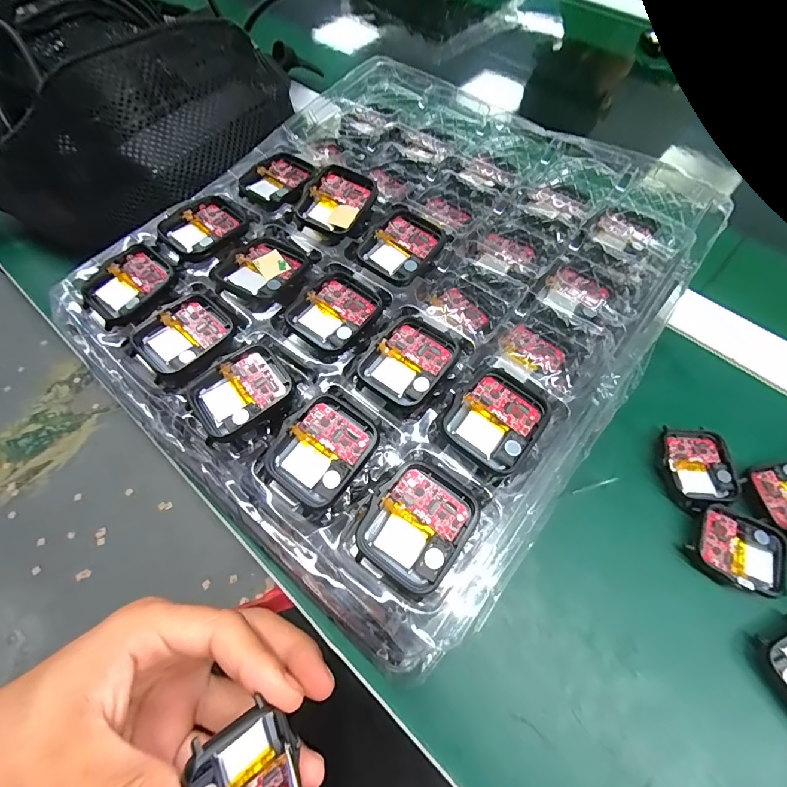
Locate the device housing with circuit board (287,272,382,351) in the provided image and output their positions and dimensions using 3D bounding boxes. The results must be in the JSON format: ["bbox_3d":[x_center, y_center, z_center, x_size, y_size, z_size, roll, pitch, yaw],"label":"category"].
[{"bbox_3d":[-0.029,-0.043,0.203,0.037,0.005,0.045,36,68,17],"label":"device housing with circuit board"}]

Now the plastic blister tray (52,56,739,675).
[{"bbox_3d":[0.003,-0.071,0.220,0.256,0.022,0.297,36,68,17],"label":"plastic blister tray"}]

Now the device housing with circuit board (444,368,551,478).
[{"bbox_3d":[0.046,0.010,0.175,0.038,0.007,0.045,40,70,20],"label":"device housing with circuit board"}]

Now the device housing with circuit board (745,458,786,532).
[{"bbox_3d":[0.226,0.055,0.223,0.043,0.007,0.034,-15,64,-7],"label":"device housing with circuit board"}]

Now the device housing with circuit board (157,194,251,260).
[{"bbox_3d":[-0.107,-0.095,0.227,0.044,0.006,0.038,-41,70,-18],"label":"device housing with circuit board"}]

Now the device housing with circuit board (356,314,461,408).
[{"bbox_3d":[0.008,-0.017,0.188,0.036,0.004,0.046,39,69,18],"label":"device housing with circuit board"}]

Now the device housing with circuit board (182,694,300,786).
[{"bbox_3d":[-0.053,0.141,0.144,0.035,0.006,0.046,-13,92,-42],"label":"device housing with circuit board"}]

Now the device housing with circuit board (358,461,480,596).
[{"bbox_3d":[0.010,0.052,0.157,0.037,0.010,0.043,33,68,18],"label":"device housing with circuit board"}]

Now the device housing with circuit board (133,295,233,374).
[{"bbox_3d":[-0.105,-0.030,0.200,0.035,0.009,0.043,40,70,18],"label":"device housing with circuit board"}]

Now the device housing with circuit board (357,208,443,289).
[{"bbox_3d":[0.004,-0.082,0.220,0.036,0.007,0.045,37,69,17],"label":"device housing with circuit board"}]

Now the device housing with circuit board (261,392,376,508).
[{"bbox_3d":[-0.031,0.024,0.171,0.036,0.011,0.044,36,69,19],"label":"device housing with circuit board"}]

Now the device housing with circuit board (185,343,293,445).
[{"bbox_3d":[-0.071,-0.001,0.182,0.044,0.004,0.036,-33,67,-15],"label":"device housing with circuit board"}]

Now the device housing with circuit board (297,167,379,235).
[{"bbox_3d":[-0.033,-0.113,0.233,0.036,0.009,0.040,30,80,12],"label":"device housing with circuit board"}]

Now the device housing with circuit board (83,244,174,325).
[{"bbox_3d":[-0.140,-0.059,0.209,0.036,0.008,0.042,37,69,17],"label":"device housing with circuit board"}]

